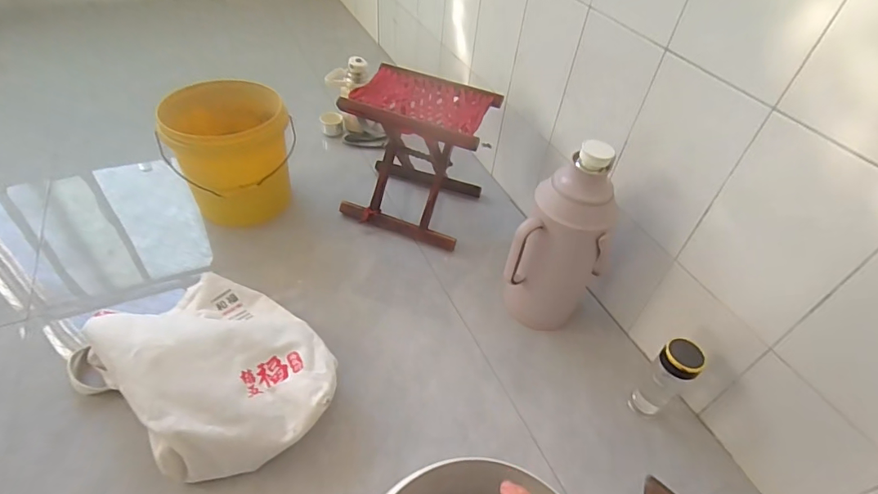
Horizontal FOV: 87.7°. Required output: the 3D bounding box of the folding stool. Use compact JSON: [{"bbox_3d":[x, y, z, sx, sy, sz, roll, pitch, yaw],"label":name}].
[{"bbox_3d":[-0.050,-0.221,1.120,0.310,0.314,0.242,16,46,9],"label":"folding stool"}]

